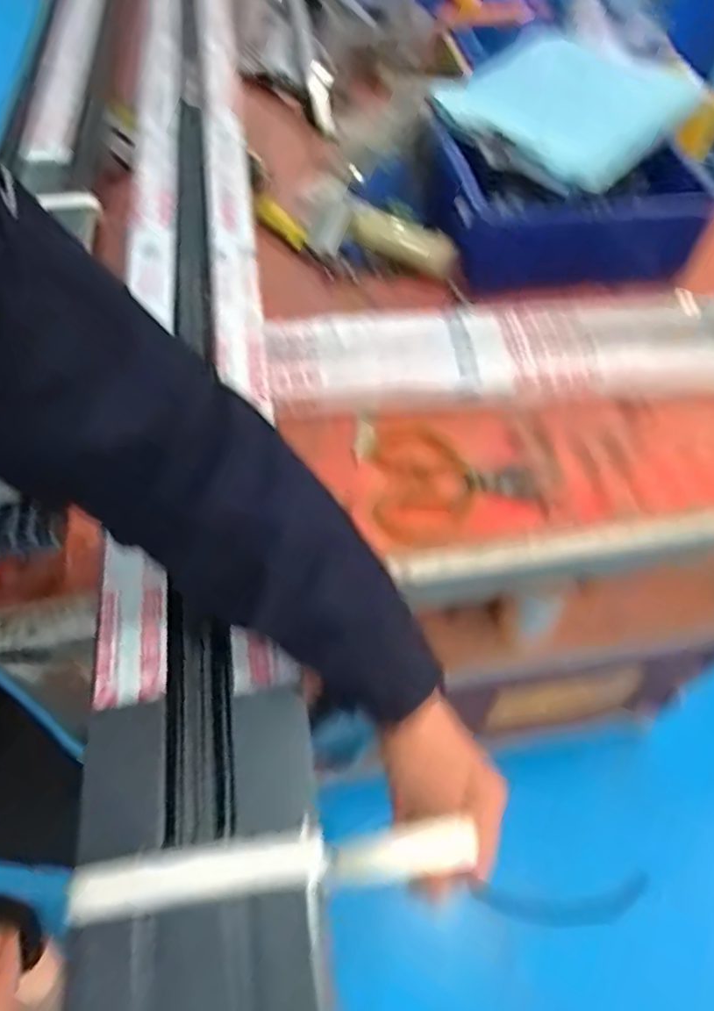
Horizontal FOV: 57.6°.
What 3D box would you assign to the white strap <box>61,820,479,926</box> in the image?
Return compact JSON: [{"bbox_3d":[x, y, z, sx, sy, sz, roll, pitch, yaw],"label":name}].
[{"bbox_3d":[-0.046,0.202,0.364,0.219,0.017,0.028,-3,52,-6],"label":"white strap"}]

